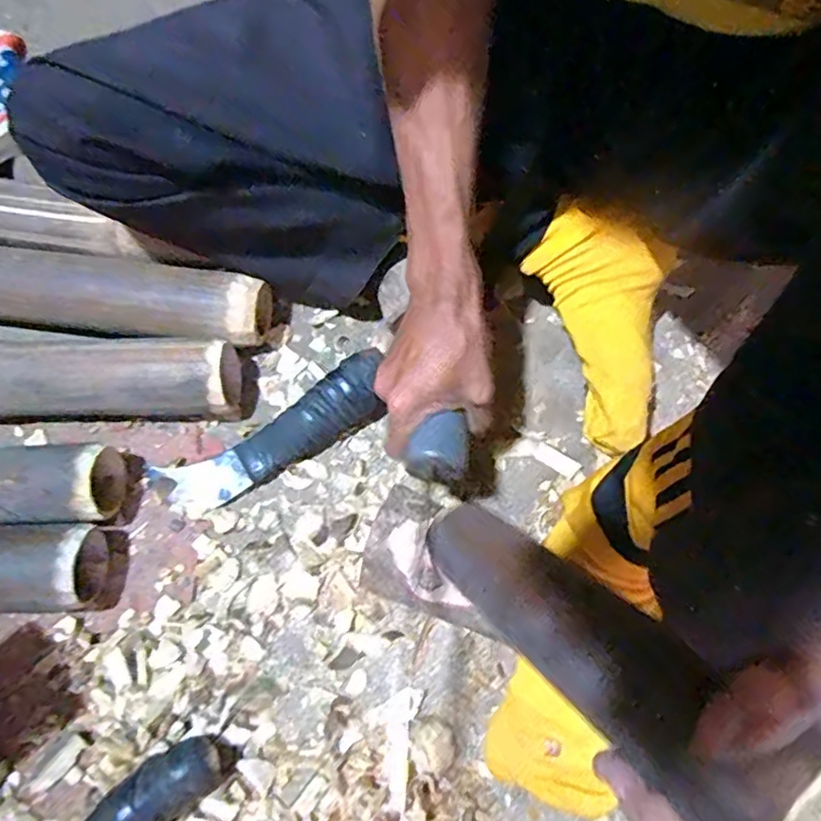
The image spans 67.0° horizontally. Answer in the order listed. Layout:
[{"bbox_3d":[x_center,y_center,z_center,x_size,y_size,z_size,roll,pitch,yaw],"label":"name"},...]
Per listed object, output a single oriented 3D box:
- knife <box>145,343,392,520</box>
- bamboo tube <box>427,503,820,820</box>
[{"bbox_3d":[-0.109,0.019,0.491,0.194,0.038,0.051,-29,71,-12],"label":"knife"},{"bbox_3d":[0.073,0.099,0.279,0.048,0.231,0.048,-35,116,-13],"label":"bamboo tube"}]

